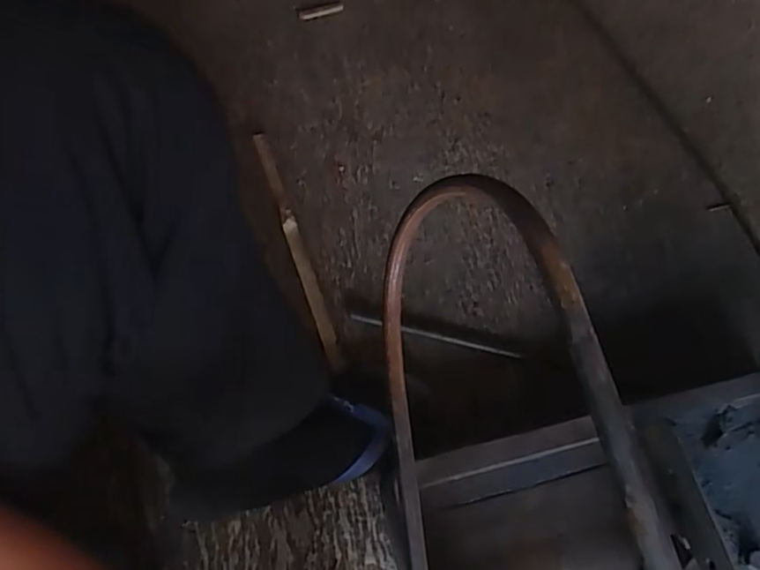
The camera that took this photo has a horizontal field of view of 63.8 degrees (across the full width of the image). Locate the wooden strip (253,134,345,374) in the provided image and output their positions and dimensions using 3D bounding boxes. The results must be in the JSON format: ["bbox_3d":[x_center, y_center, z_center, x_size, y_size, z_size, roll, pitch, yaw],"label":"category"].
[{"bbox_3d":[-0.099,-0.046,0.728,0.022,0.015,0.326,-18,67,-10],"label":"wooden strip"}]

